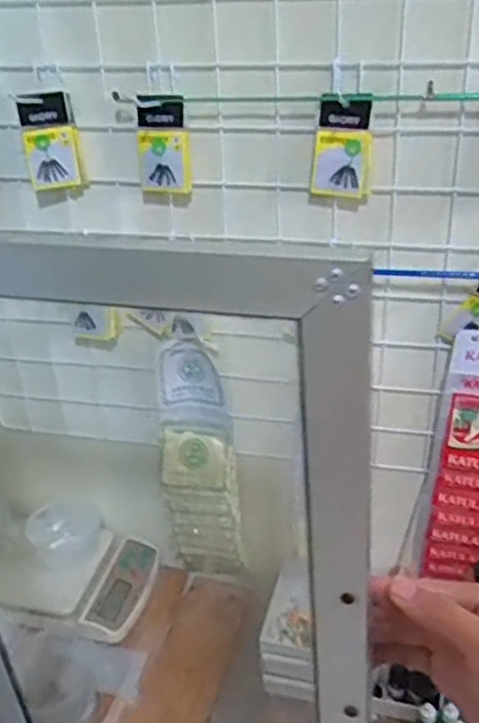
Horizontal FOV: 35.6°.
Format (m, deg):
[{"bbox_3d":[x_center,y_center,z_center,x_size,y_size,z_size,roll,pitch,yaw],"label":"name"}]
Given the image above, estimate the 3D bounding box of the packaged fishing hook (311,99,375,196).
[{"bbox_3d":[0.100,-0.207,0.725,0.054,0.091,0.019,1,31,7],"label":"packaged fishing hook"}]

